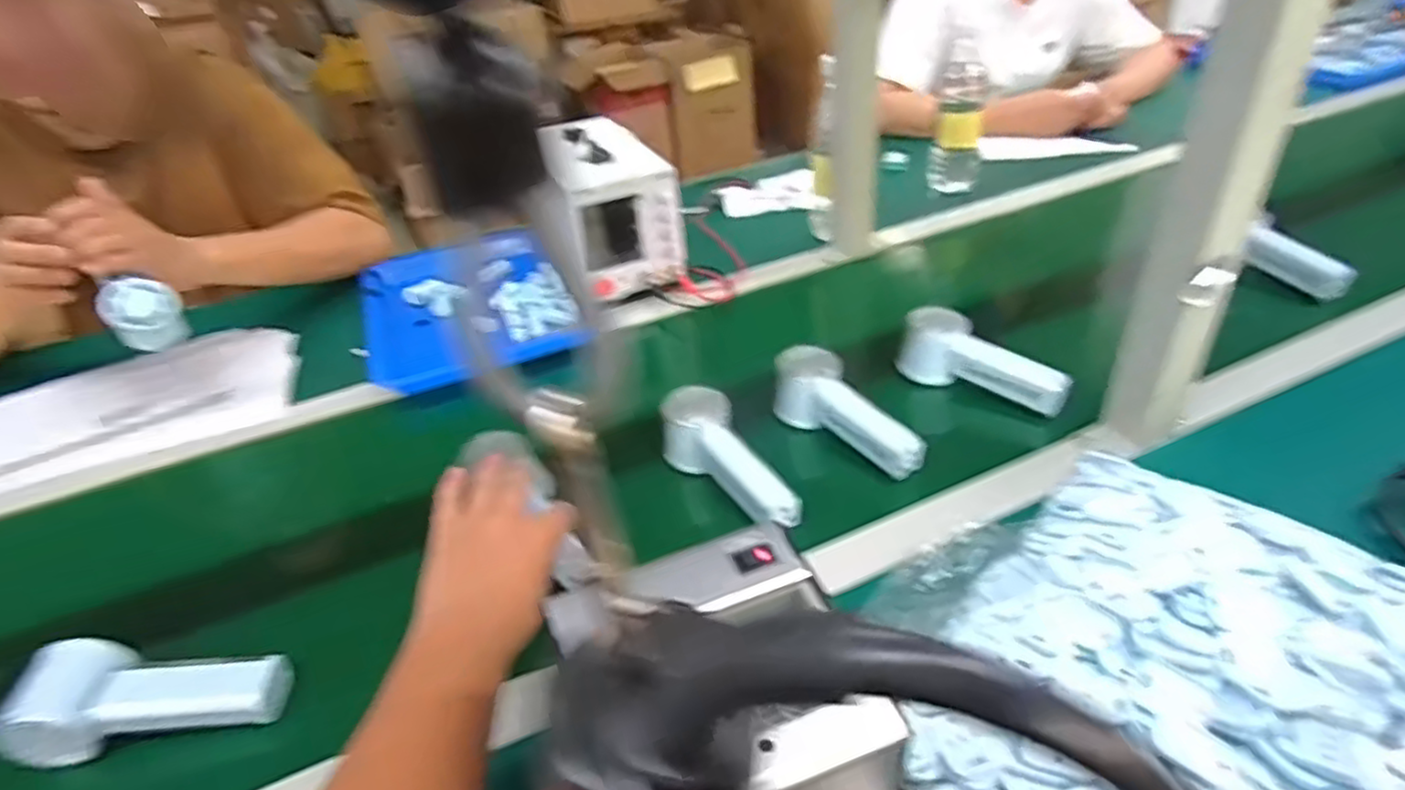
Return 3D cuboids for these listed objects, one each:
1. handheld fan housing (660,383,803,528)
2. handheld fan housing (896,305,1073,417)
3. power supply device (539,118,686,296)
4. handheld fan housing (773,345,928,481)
[{"bbox_3d":[0.017,0.052,0.590,0.058,0.054,0.147,-21,38,-19],"label":"handheld fan housing"},{"bbox_3d":[0.266,-0.033,0.689,0.157,0.057,0.050,22,44,33],"label":"handheld fan housing"},{"bbox_3d":[-0.118,-0.247,0.938,0.126,0.141,0.246,-14,36,-11],"label":"power supply device"},{"bbox_3d":[0.129,0.011,0.631,0.052,0.058,0.147,-32,43,-32],"label":"handheld fan housing"}]

